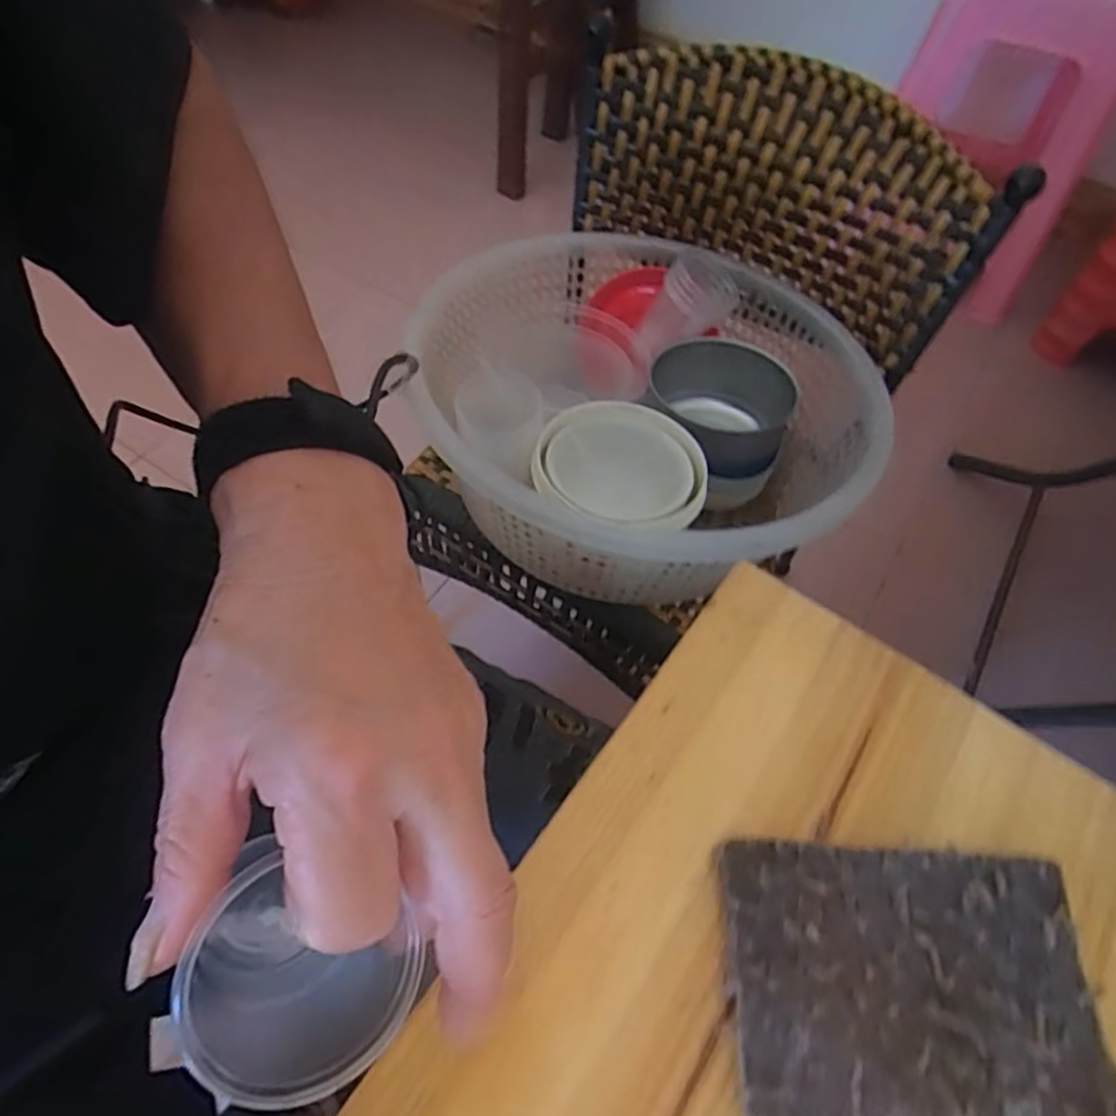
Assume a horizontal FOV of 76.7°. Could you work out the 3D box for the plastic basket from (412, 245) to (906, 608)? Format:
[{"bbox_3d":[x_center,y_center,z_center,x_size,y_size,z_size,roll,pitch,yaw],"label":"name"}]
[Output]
[{"bbox_3d":[0.078,-0.126,0.570,0.352,0.124,0.353,1,58,-2],"label":"plastic basket"}]

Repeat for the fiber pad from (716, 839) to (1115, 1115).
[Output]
[{"bbox_3d":[0.121,0.143,0.241,0.123,0.012,0.082,3,58,-1],"label":"fiber pad"}]

